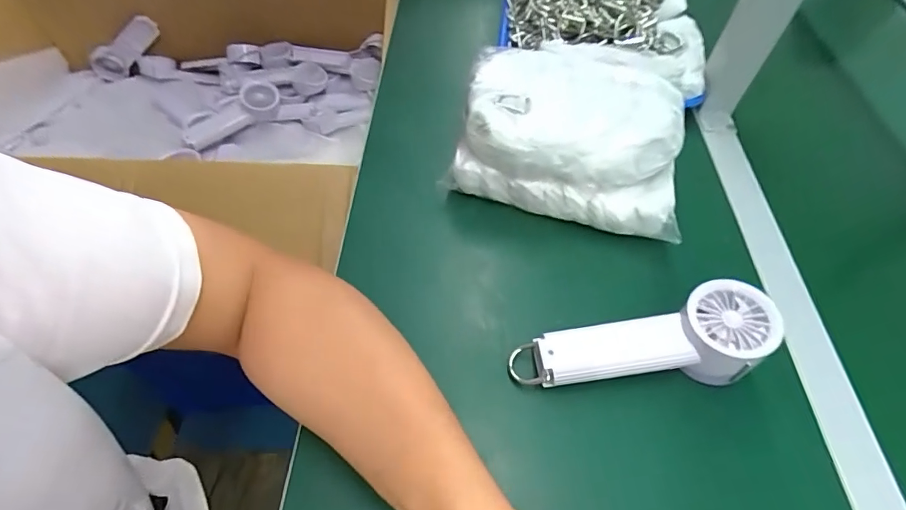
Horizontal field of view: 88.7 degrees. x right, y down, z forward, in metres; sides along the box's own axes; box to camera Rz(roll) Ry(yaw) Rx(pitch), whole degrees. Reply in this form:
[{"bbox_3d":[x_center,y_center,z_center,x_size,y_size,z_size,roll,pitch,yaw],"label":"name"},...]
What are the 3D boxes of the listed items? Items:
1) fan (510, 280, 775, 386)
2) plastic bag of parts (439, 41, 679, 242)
[{"bbox_3d":[0.144,0.075,0.367,0.198,0.056,0.065,-12,54,7],"label":"fan"},{"bbox_3d":[0.124,-0.144,0.483,0.220,0.082,0.222,13,55,8],"label":"plastic bag of parts"}]

